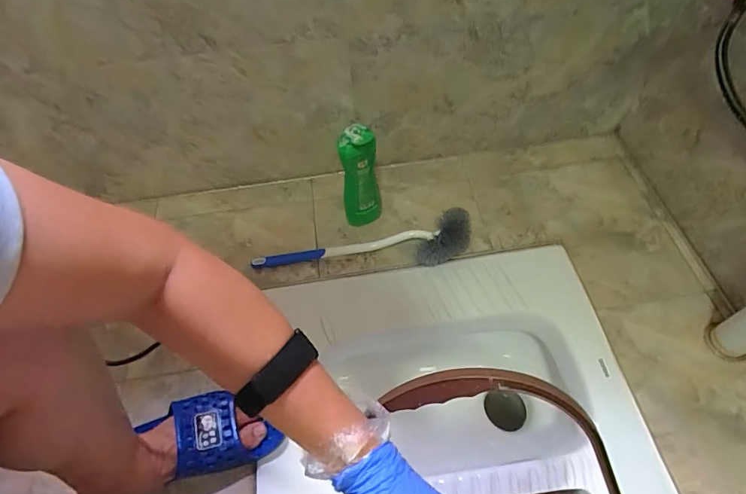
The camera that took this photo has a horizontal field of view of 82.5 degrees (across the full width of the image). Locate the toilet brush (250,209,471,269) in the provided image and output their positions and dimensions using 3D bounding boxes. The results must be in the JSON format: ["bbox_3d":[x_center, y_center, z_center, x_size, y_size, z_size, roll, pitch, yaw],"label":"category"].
[{"bbox_3d":[-0.022,0.005,0.700,0.360,0.072,0.057,-8,57,-3],"label":"toilet brush"}]

